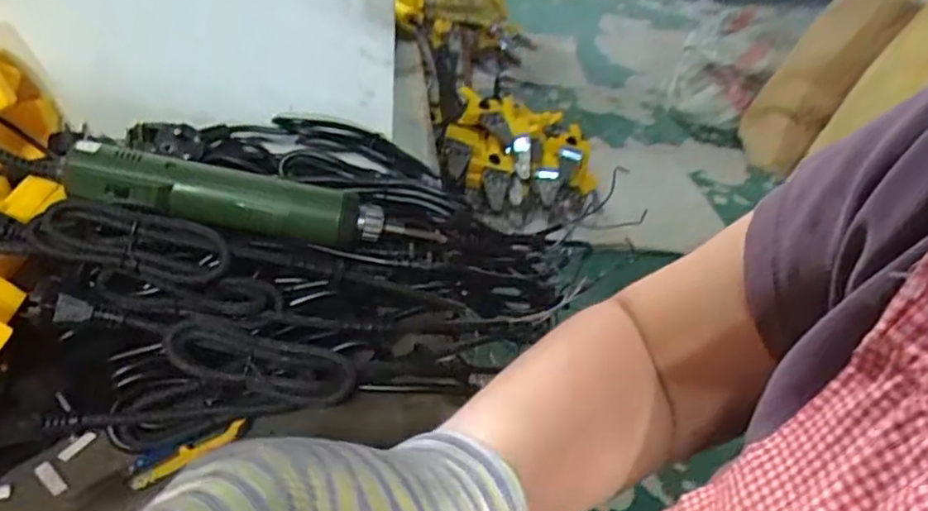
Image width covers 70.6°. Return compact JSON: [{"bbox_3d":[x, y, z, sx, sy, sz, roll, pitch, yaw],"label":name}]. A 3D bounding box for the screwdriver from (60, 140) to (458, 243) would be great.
[{"bbox_3d":[-0.138,-0.036,0.457,0.248,0.035,0.032,10,35,-19],"label":"screwdriver"}]

